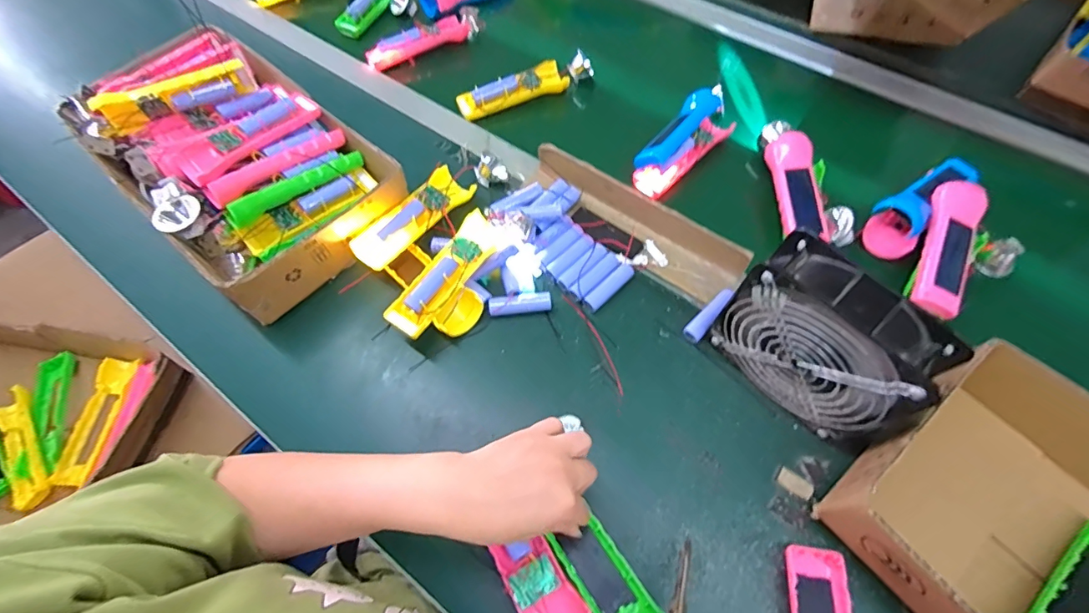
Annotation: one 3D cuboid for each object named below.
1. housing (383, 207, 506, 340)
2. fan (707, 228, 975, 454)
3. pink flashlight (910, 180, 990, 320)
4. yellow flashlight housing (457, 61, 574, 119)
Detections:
[{"bbox_3d":[-0.099,-0.037,0.484,0.049,0.024,0.149,29,65,16],"label":"housing"},{"bbox_3d":[0.236,0.038,0.402,0.060,0.153,0.158,-37,67,-18],"label":"fan"},{"bbox_3d":[0.430,-0.065,0.499,0.046,0.030,0.163,24,64,14],"label":"pink flashlight"},{"bbox_3d":[-0.045,-0.303,0.665,0.154,0.030,0.047,-22,63,-11],"label":"yellow flashlight housing"}]

